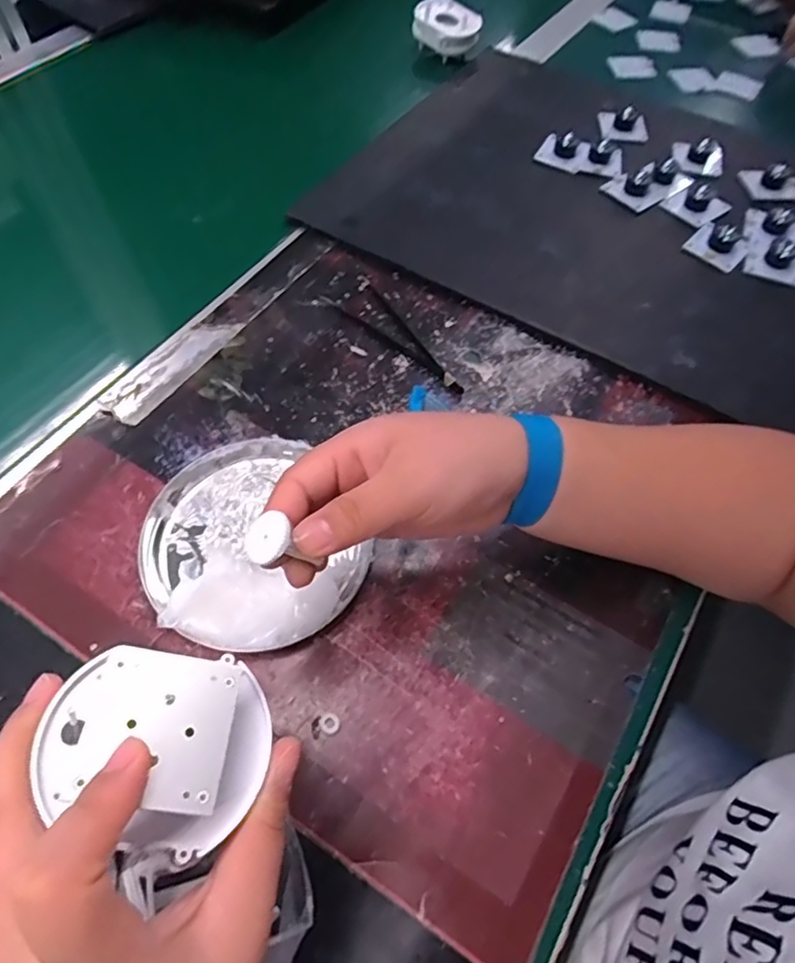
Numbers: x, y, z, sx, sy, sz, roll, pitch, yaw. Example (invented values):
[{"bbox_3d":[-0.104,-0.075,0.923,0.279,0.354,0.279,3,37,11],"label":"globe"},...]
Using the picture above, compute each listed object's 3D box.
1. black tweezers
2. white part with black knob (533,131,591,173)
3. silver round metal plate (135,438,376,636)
[{"bbox_3d":[0.005,-0.102,0.422,0.035,0.006,0.119,-36,66,-22],"label":"black tweezers"},{"bbox_3d":[0.152,-0.302,0.535,0.044,0.014,0.031,21,60,10],"label":"white part with black knob"},{"bbox_3d":[-0.087,0.034,0.335,0.113,0.022,0.125,-25,63,-17],"label":"silver round metal plate"}]

